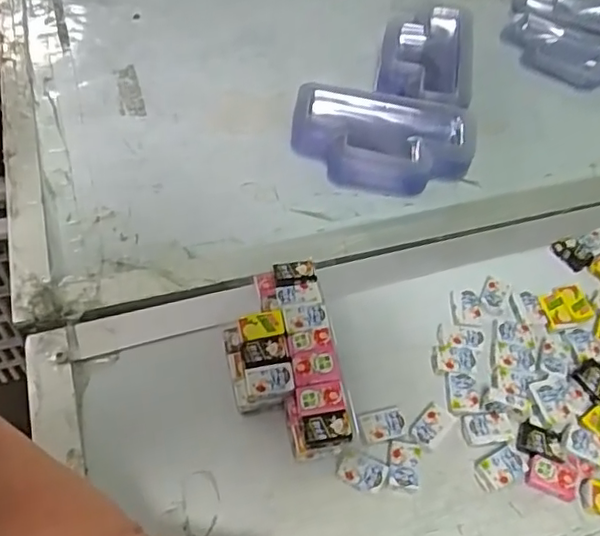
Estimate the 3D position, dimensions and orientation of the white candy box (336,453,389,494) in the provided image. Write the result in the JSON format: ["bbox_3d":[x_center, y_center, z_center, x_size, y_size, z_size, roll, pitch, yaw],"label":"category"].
[{"bbox_3d":[0.034,0.112,0.329,0.026,0.006,0.016,15,53,6],"label":"white candy box"}]

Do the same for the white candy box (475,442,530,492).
[{"bbox_3d":[0.113,0.111,0.337,0.031,0.006,0.017,-21,58,-19],"label":"white candy box"}]

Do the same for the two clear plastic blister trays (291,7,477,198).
[{"bbox_3d":[0.074,-0.154,0.513,0.139,0.040,0.223,9,53,2],"label":"two clear plastic blister trays"}]

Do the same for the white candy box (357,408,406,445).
[{"bbox_3d":[0.047,0.089,0.344,0.025,0.004,0.017,-9,55,-12],"label":"white candy box"}]

